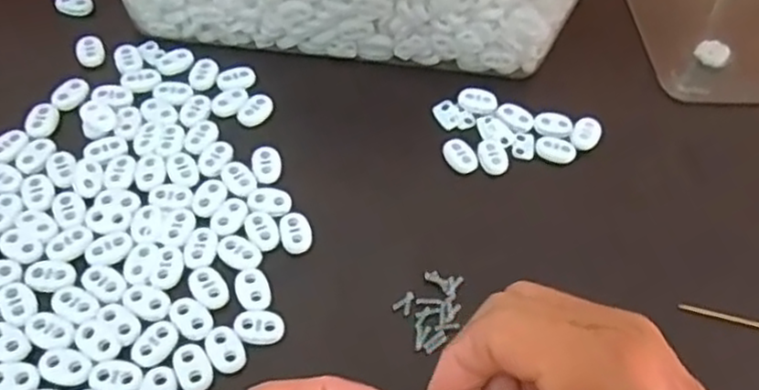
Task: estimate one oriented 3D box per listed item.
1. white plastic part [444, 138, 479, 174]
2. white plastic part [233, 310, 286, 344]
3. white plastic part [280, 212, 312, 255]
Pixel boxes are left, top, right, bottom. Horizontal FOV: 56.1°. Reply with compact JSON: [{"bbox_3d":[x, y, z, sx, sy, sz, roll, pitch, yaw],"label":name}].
[{"bbox_3d":[0.045,-0.022,0.397,0.015,0.004,0.022,-19,58,-18],"label":"white plastic part"},{"bbox_3d":[-0.055,0.060,0.327,0.022,0.004,0.016,4,54,-2],"label":"white plastic part"},{"bbox_3d":[-0.042,0.018,0.358,0.015,0.004,0.022,-11,56,-13],"label":"white plastic part"}]

